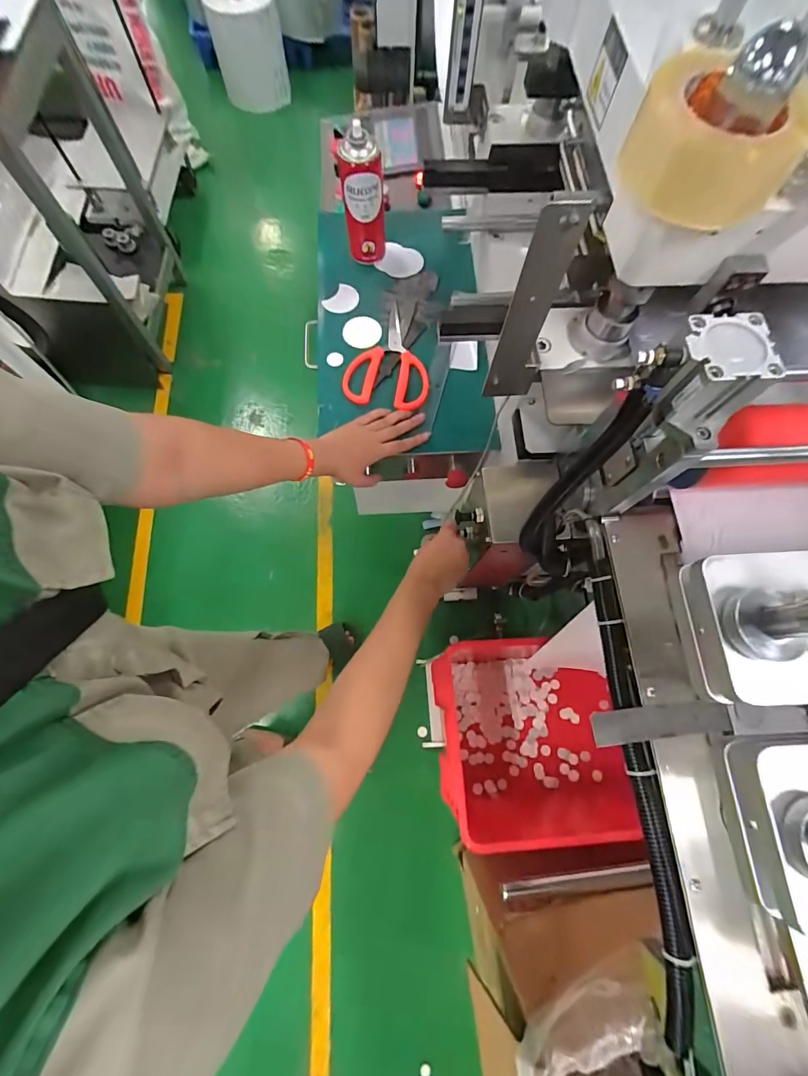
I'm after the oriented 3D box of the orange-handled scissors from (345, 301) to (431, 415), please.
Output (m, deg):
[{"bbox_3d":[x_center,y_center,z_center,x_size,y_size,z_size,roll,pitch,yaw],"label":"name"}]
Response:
[{"bbox_3d":[-0.017,-0.292,0.675,0.134,0.020,0.188,14,72,3],"label":"orange-handled scissors"}]

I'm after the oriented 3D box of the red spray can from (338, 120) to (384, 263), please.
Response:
[{"bbox_3d":[-0.064,-0.524,0.654,0.064,0.176,0.063,-2,72,-3],"label":"red spray can"}]

